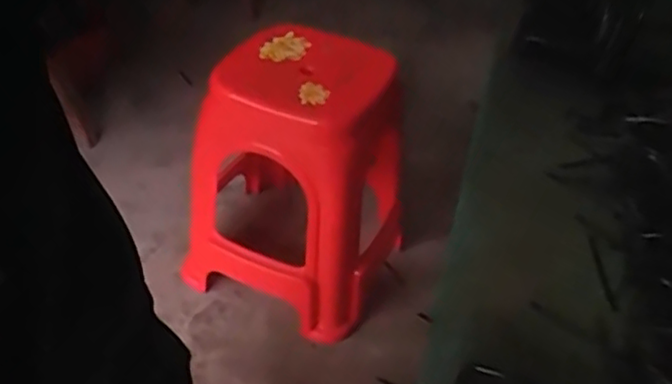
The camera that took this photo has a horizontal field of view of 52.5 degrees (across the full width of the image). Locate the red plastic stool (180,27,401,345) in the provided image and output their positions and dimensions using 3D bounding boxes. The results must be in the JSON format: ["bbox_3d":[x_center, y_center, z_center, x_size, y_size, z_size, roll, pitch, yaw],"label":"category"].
[{"bbox_3d":[-0.063,-0.022,1.347,0.357,0.467,0.343,17,41,16],"label":"red plastic stool"}]

